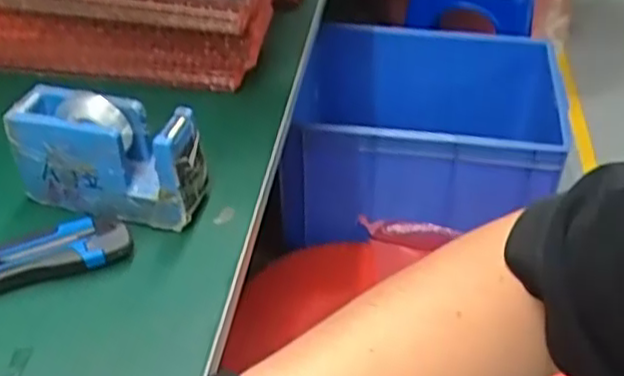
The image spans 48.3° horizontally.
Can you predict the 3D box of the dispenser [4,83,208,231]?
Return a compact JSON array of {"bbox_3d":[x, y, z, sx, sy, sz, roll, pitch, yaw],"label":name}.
[{"bbox_3d":[-0.149,-0.023,0.508,0.134,0.087,0.044,9,40,13],"label":"dispenser"}]

